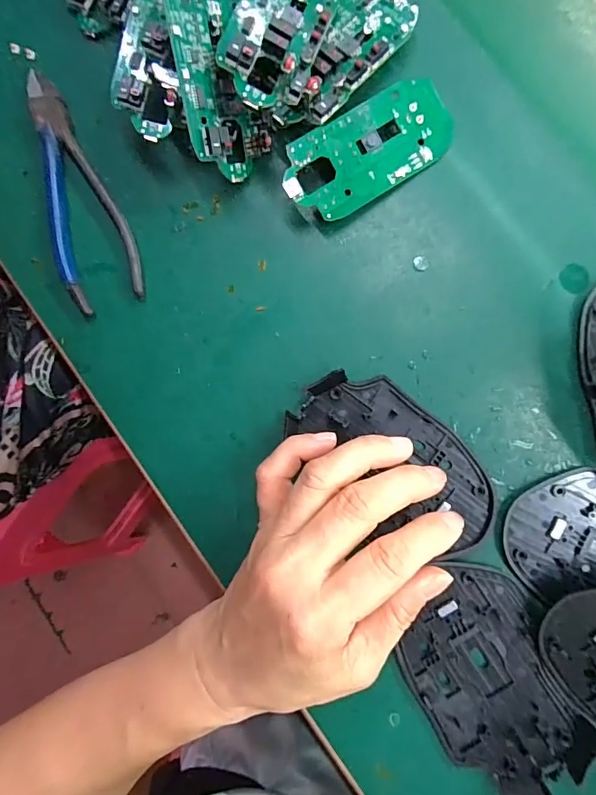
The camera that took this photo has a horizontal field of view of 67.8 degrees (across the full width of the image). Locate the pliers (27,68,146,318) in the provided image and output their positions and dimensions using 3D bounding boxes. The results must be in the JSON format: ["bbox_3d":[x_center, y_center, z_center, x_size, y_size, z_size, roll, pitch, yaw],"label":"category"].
[{"bbox_3d":[-0.131,-0.124,0.263,0.045,0.011,0.148,-18,85,3],"label":"pliers"}]

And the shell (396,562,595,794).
[{"bbox_3d":[0.096,0.144,0.224,0.070,0.010,0.107,-28,84,2],"label":"shell"}]

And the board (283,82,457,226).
[{"bbox_3d":[0.038,-0.133,0.239,0.095,0.006,0.045,-30,98,-2],"label":"board"}]

